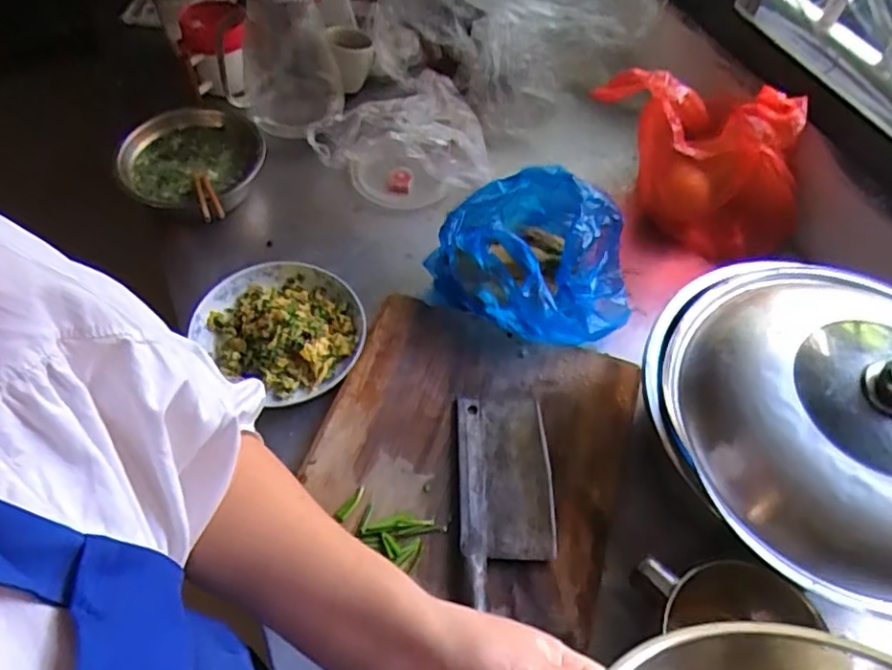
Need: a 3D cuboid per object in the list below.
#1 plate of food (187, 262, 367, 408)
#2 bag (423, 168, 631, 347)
[{"bbox_3d":[-0.191,-0.008,0.737,0.194,0.040,0.185,32,61,16],"label":"plate of food"},{"bbox_3d":[0.106,-0.093,0.740,0.236,0.119,0.167,20,58,9],"label":"bag"}]

